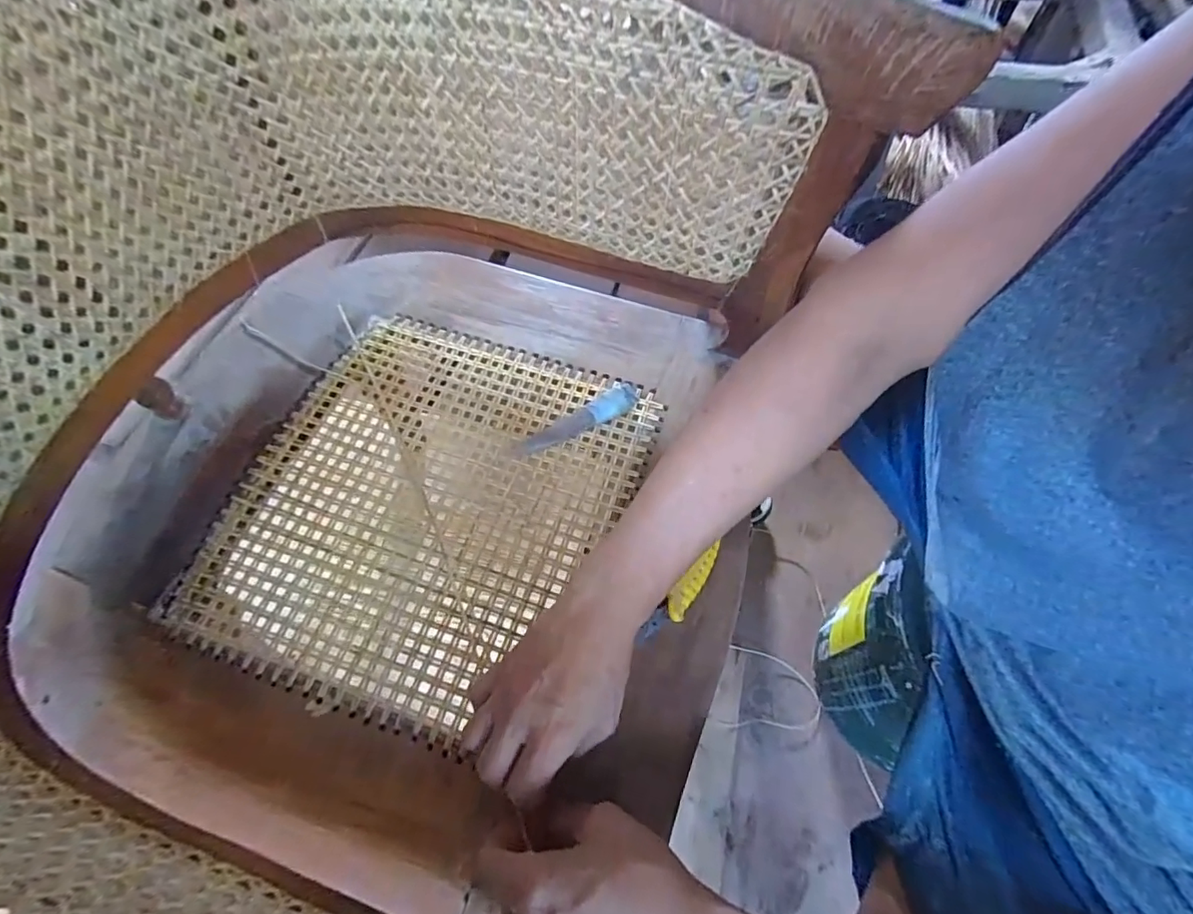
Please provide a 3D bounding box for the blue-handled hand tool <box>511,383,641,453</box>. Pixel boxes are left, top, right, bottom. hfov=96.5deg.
[{"bbox_3d":[-0.017,-0.032,0.490,0.123,0.014,0.026,-29,64,-16],"label":"blue-handled hand tool"}]

